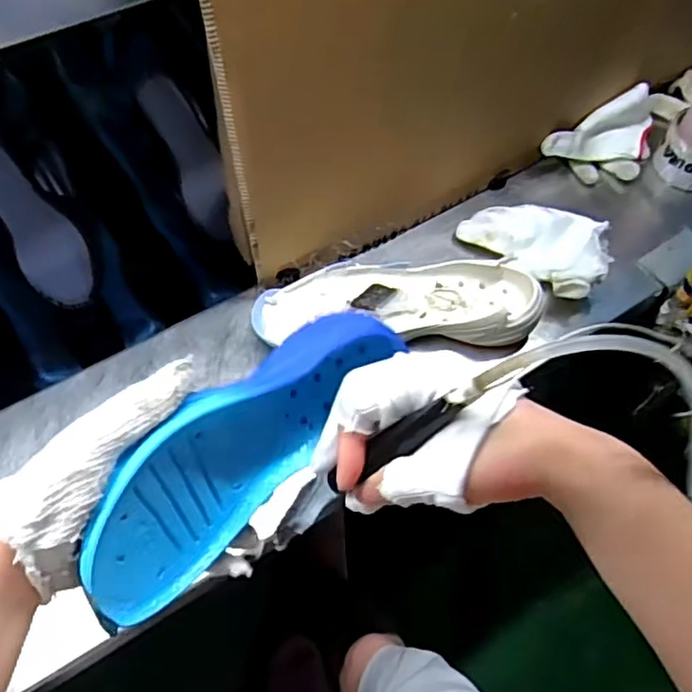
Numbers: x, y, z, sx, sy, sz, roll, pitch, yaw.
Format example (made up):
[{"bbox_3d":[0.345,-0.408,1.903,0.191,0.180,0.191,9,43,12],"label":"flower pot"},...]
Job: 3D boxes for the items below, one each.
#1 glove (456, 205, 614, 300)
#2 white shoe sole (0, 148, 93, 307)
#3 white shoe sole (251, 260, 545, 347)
[{"bbox_3d":[0.216,-0.122,0.710,0.158,0.045,0.114,36,64,16],"label":"glove"},{"bbox_3d":[-0.355,-0.139,0.723,0.068,0.018,0.205,-36,92,-20],"label":"white shoe sole"},{"bbox_3d":[0.052,-0.046,0.654,0.280,0.033,0.092,-2,60,-5],"label":"white shoe sole"}]

